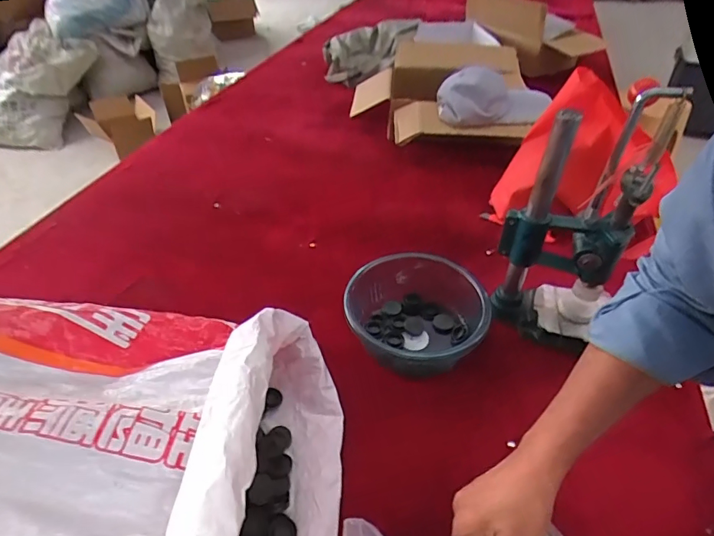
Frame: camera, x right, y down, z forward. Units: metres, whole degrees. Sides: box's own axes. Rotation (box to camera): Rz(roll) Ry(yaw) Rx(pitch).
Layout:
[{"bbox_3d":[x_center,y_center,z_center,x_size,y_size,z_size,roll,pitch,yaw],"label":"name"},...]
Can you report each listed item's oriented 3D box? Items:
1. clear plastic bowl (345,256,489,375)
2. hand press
[{"bbox_3d":[0.089,0.074,0.700,0.205,0.085,0.209,-1,43,1],"label":"clear plastic bowl"},{"bbox_3d":[0.298,-0.054,0.633,0.151,0.359,0.102,29,51,29],"label":"hand press"}]

